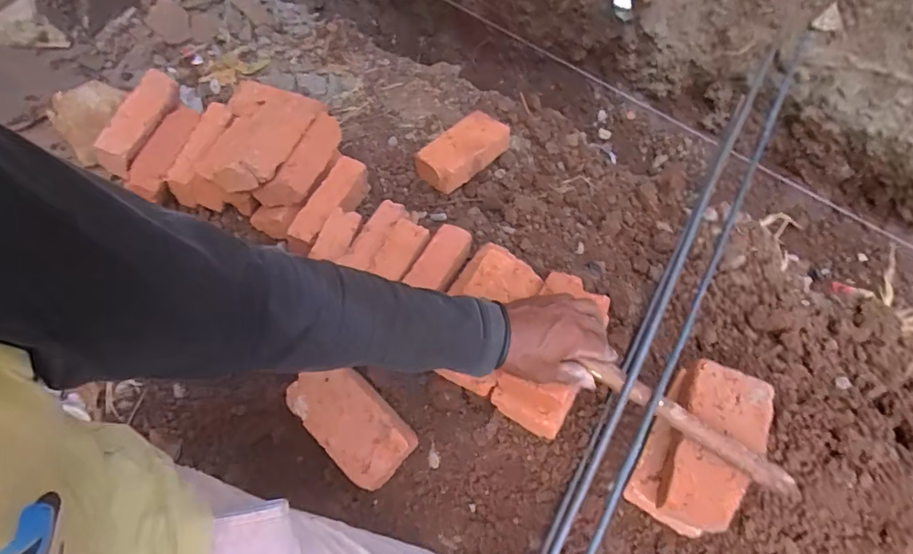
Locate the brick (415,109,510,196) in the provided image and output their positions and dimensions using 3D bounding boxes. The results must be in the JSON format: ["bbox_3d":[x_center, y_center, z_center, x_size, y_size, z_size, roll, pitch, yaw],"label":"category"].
[{"bbox_3d":[0.013,-0.211,0.859,0.161,0.052,0.086,-39,72,-19],"label":"brick"}]

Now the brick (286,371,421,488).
[{"bbox_3d":[-0.128,0.177,0.635,0.168,0.063,0.086,42,70,16],"label":"brick"}]

